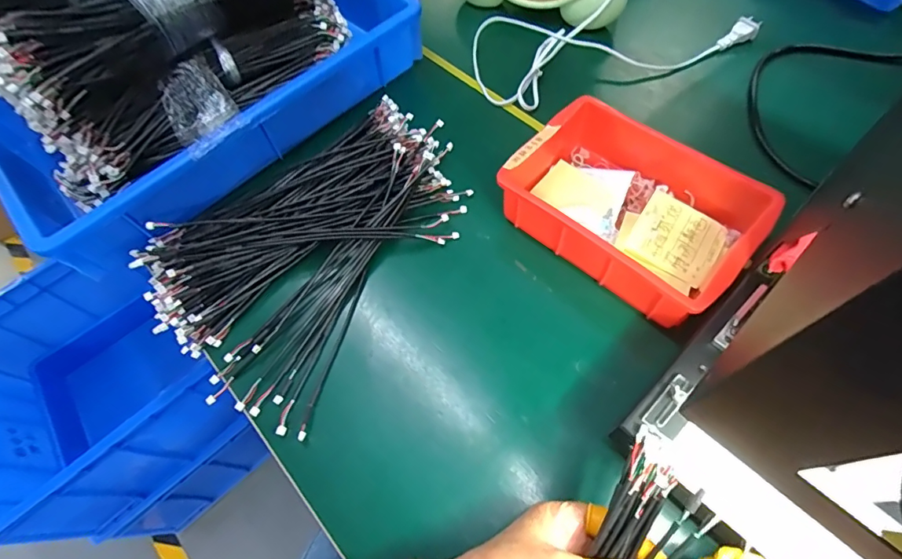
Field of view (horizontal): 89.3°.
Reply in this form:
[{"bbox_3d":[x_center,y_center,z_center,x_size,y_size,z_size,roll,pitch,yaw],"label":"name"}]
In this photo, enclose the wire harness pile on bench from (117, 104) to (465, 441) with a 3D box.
[{"bbox_3d":[-0.136,-0.049,0.435,0.235,0.034,0.322,31,73,14],"label":"wire harness pile on bench"}]

